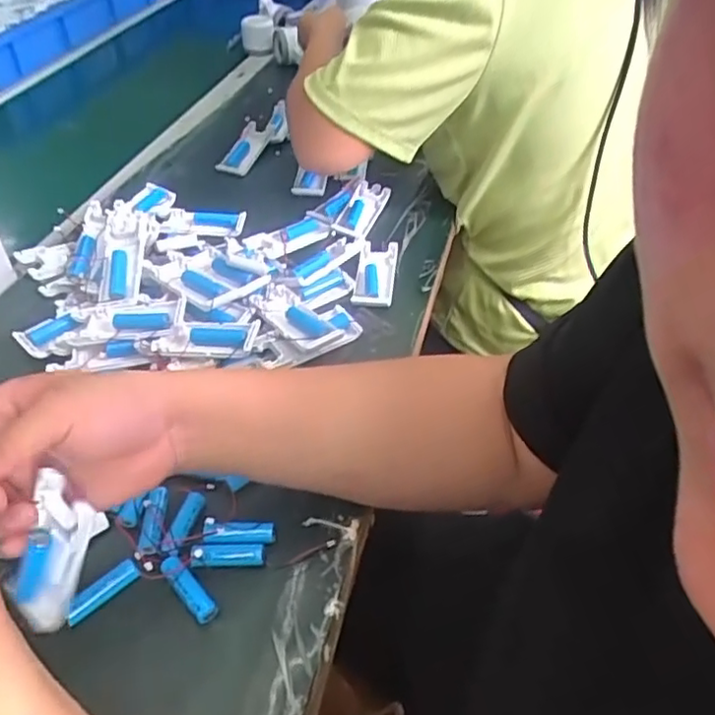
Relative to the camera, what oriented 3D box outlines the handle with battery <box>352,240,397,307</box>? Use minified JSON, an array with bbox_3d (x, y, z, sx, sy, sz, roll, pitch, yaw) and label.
[{"bbox_3d":[0.019,-0.089,0.653,0.038,0.019,0.100,4,44,5],"label":"handle with battery"}]

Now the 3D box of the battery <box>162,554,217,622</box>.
[{"bbox_3d":[-0.111,0.150,0.414,0.012,0.014,0.048,-34,53,-30],"label":"battery"}]

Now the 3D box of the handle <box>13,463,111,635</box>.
[{"bbox_3d":[-0.171,0.111,0.361,0.026,0.107,0.041,7,35,-36],"label":"handle"}]

